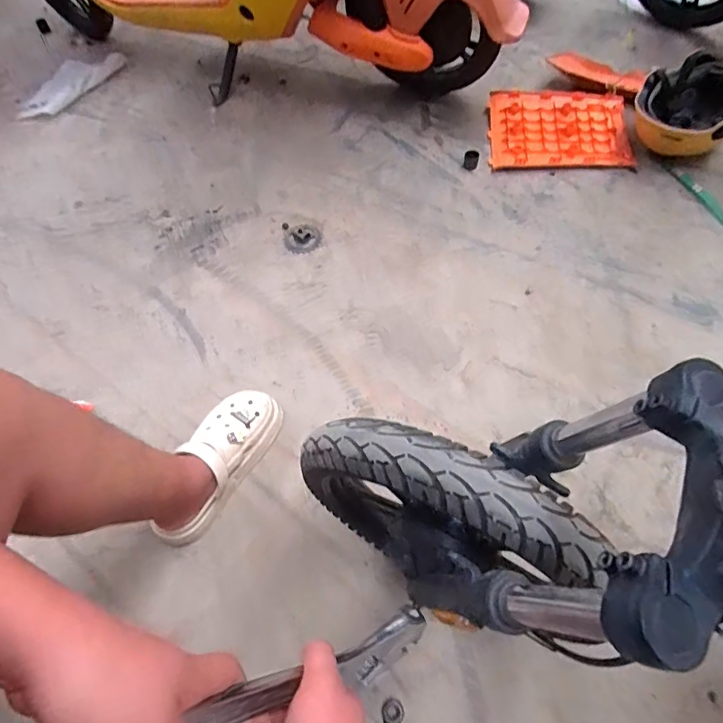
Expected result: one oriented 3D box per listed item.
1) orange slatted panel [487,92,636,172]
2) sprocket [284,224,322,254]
[{"bbox_3d":[0.489,-0.580,1.235,0.331,0.036,0.270,1,60,5],"label":"orange slatted panel"},{"bbox_3d":[-0.131,-0.274,1.104,0.082,0.016,0.075,-2,59,3],"label":"sprocket"}]

